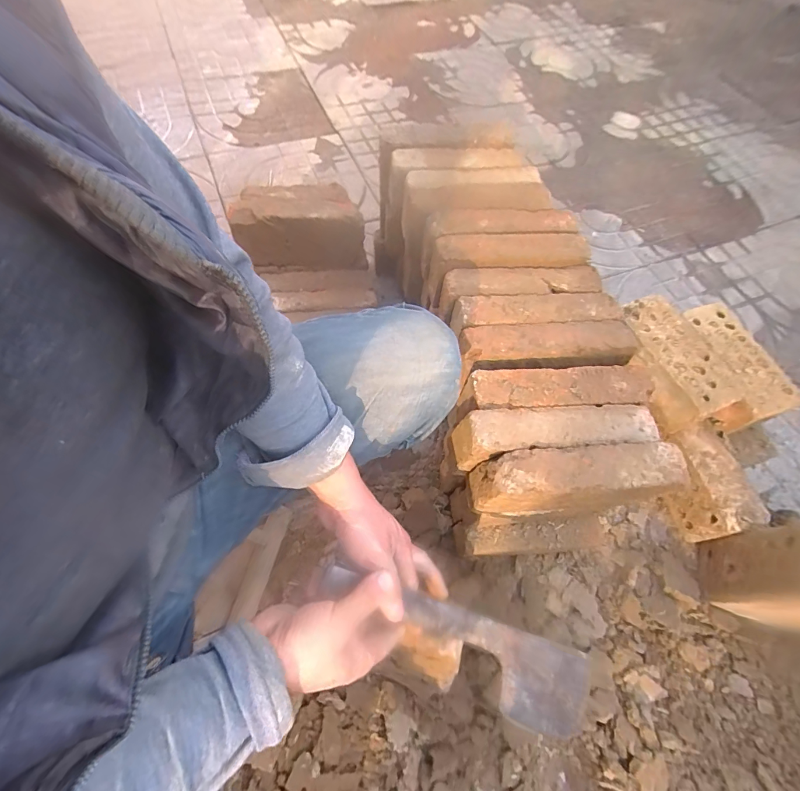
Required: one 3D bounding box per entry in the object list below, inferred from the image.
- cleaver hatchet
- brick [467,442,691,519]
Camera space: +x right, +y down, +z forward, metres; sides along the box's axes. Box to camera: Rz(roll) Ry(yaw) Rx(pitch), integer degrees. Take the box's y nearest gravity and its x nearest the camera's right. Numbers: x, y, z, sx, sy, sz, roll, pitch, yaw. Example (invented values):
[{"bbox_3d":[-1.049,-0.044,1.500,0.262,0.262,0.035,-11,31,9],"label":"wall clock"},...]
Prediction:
[{"bbox_3d":[0.081,0.262,0.413,0.379,0.017,0.088,38,62,-20],"label":"cleaver hatchet"},{"bbox_3d":[0.203,0.102,0.486,0.223,0.103,0.053,-3,63,-5],"label":"brick"}]

